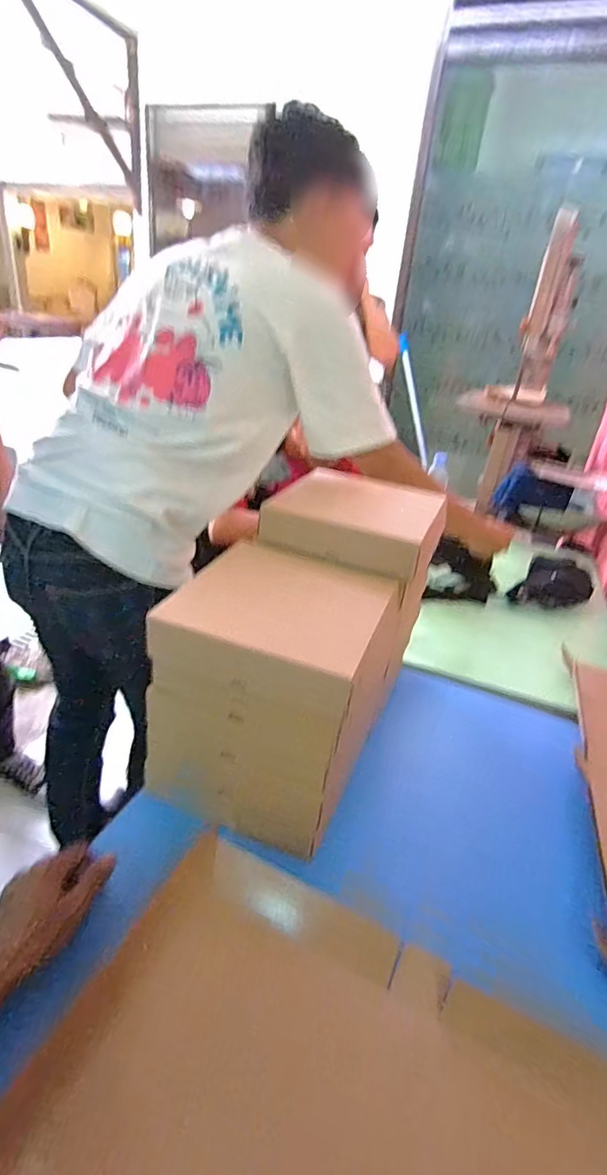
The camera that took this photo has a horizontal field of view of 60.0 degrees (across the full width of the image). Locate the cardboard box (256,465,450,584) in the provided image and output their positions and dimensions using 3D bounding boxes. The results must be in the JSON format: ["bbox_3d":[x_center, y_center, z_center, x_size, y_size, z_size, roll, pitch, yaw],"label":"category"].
[{"bbox_3d":[0.078,-0.098,0.764,0.218,0.071,0.188,16,30,18],"label":"cardboard box"}]

